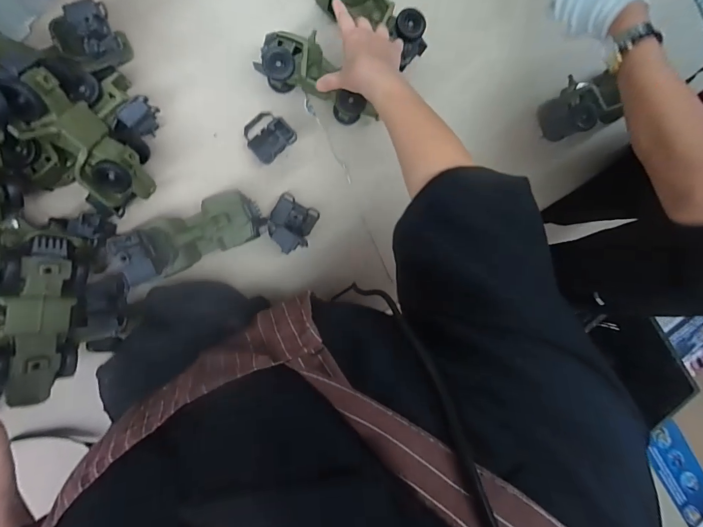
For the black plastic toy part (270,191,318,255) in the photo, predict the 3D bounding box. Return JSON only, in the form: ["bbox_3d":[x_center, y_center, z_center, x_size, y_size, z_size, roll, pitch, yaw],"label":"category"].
[{"bbox_3d":[-0.093,-0.060,0.593,0.067,0.075,0.083,22,89,-9],"label":"black plastic toy part"}]

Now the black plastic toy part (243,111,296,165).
[{"bbox_3d":[-0.131,-0.198,0.600,0.070,0.035,0.072,-43,98,-5],"label":"black plastic toy part"}]

